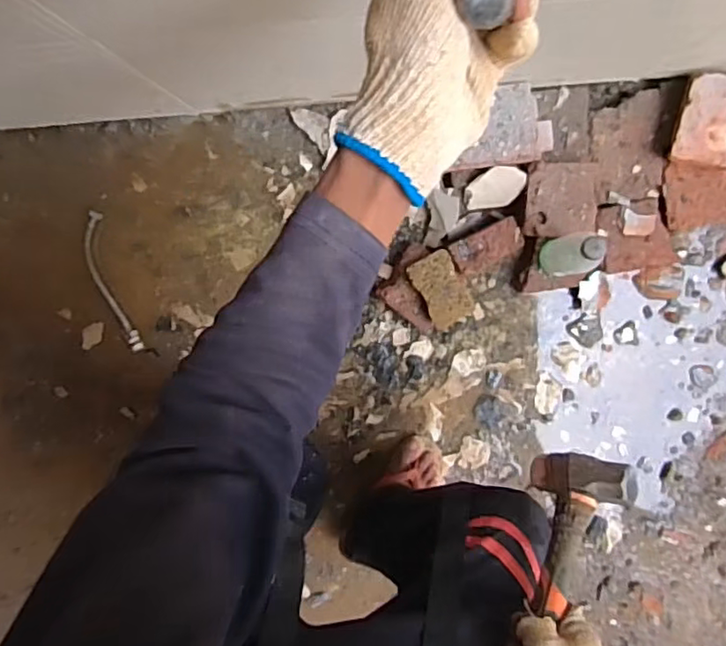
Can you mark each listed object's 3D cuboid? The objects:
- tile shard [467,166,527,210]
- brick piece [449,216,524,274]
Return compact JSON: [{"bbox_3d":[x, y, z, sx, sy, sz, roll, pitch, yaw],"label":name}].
[{"bbox_3d":[0.200,-0.202,0.900,0.090,0.008,0.060,-6,115,25],"label":"tile shard"},{"bbox_3d":[0.188,-0.118,0.912,0.106,0.041,0.051,-24,96,6],"label":"brick piece"}]

